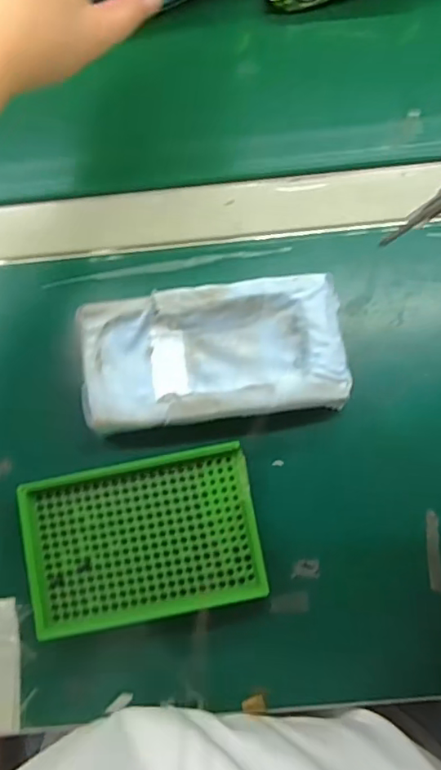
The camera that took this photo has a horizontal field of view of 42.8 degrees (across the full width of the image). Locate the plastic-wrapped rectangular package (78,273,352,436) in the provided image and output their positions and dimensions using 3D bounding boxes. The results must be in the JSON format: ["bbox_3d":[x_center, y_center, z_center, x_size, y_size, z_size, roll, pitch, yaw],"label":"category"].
[{"bbox_3d":[-0.004,-0.019,0.353,0.158,0.028,0.081,-7,80,0],"label":"plastic-wrapped rectangular package"}]

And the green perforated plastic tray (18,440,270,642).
[{"bbox_3d":[-0.047,0.094,0.344,0.136,0.016,0.092,-12,80,0],"label":"green perforated plastic tray"}]

